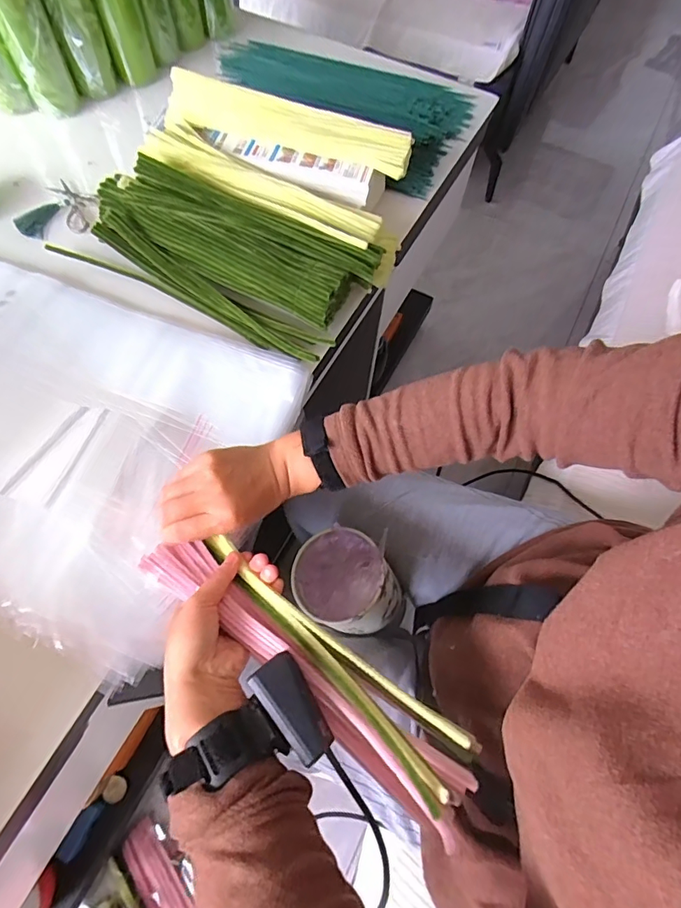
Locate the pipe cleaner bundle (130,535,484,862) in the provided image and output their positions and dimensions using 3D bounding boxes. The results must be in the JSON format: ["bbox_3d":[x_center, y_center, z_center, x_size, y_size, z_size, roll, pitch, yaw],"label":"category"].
[{"bbox_3d":[-0.038,0.153,0.361,0.298,0.038,0.065,32,68,19],"label":"pipe cleaner bundle"}]

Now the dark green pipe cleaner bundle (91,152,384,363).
[{"bbox_3d":[-0.129,-0.227,0.523,0.313,0.065,0.126,29,68,10],"label":"dark green pipe cleaner bundle"}]

